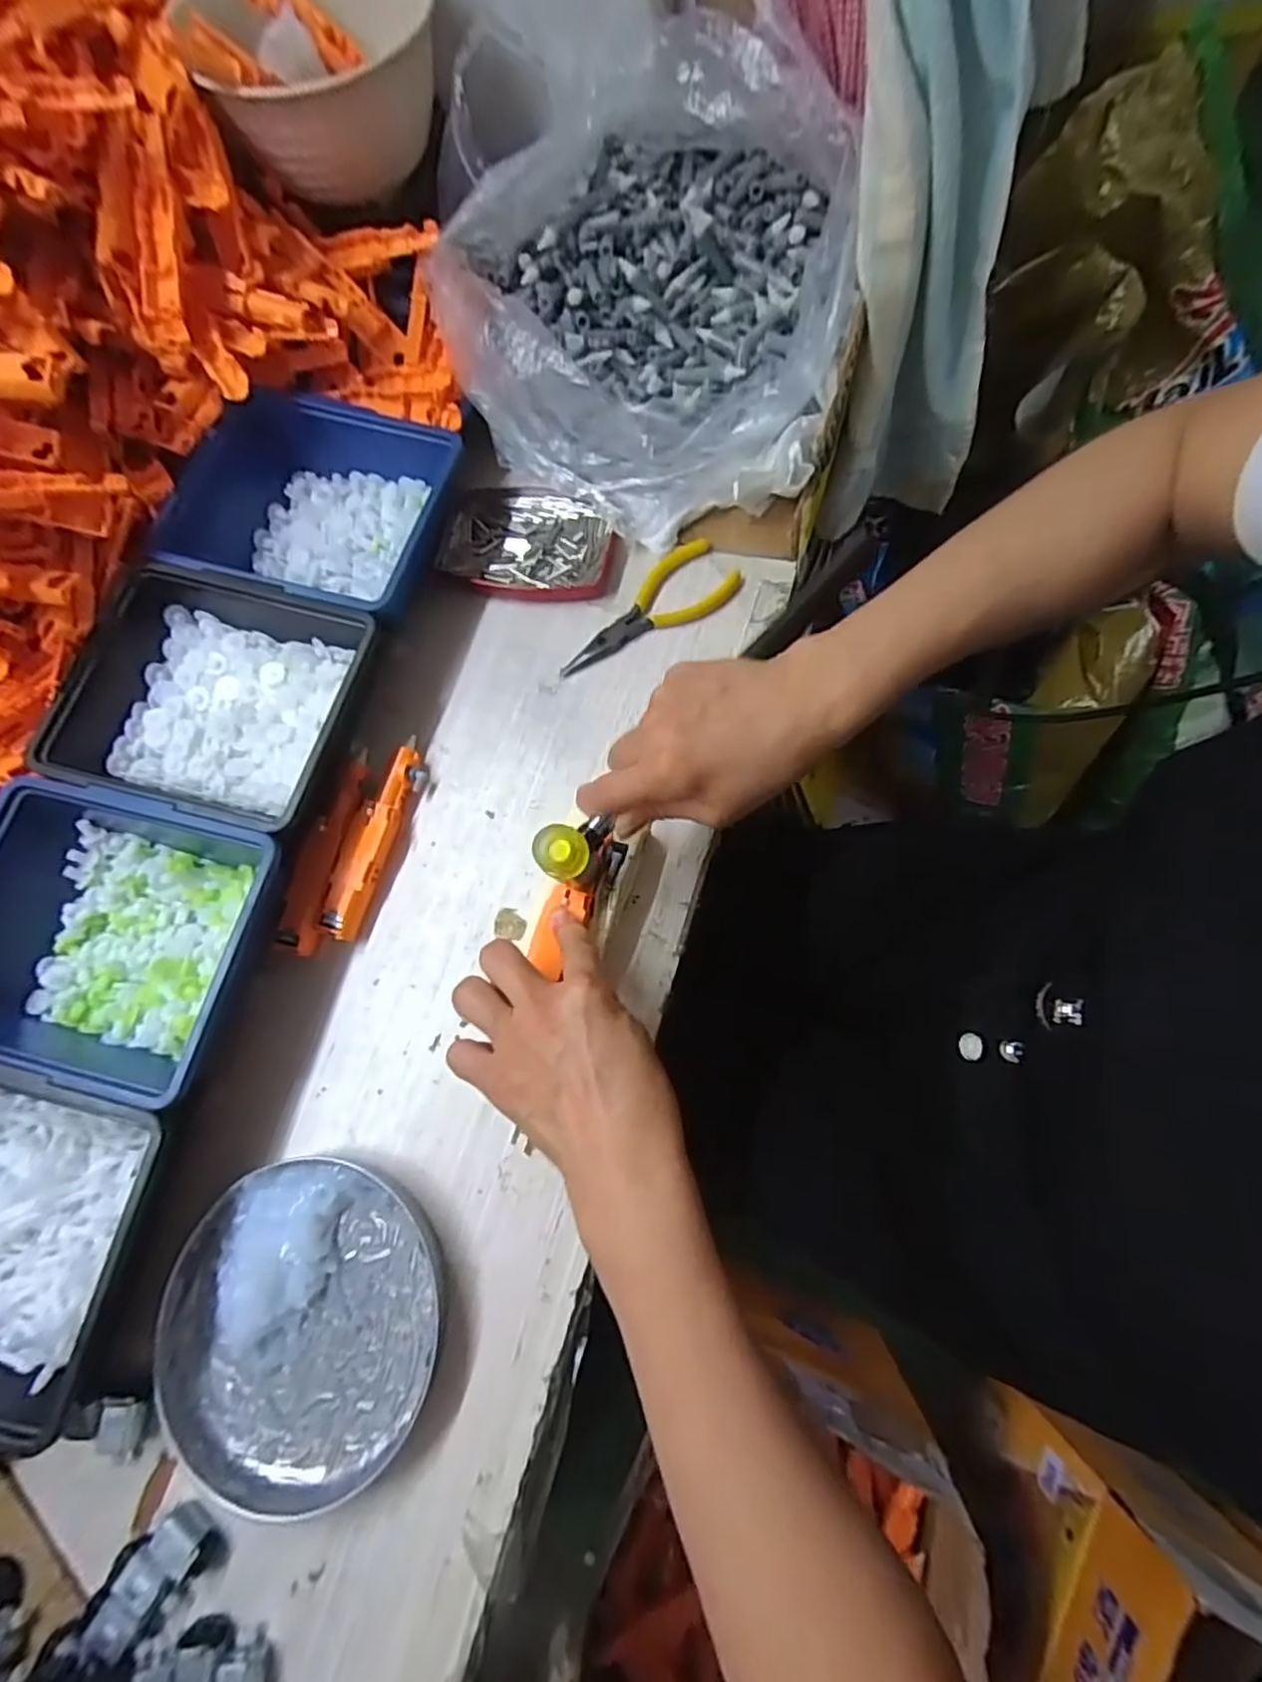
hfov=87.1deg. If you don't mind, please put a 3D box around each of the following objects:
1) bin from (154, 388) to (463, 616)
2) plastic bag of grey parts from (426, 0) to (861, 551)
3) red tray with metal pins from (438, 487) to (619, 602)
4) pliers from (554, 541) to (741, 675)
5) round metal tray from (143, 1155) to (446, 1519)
[{"bbox_3d":[-0.212,-0.218,0.445,0.169,0.051,0.147,12,74,12],"label":"bin"},{"bbox_3d":[0.000,-0.379,0.424,0.252,0.132,0.327,-13,70,4],"label":"plastic bag of grey parts"},{"bbox_3d":[-0.071,-0.206,0.454,0.122,0.015,0.082,12,74,12],"label":"red tray with metal pins"},{"bbox_3d":[0.009,-0.147,0.433,0.128,0.015,0.049,-36,70,-4],"label":"pliers"},{"bbox_3d":[-0.165,0.241,0.334,0.137,0.025,0.144,-3,71,8],"label":"round metal tray"}]

